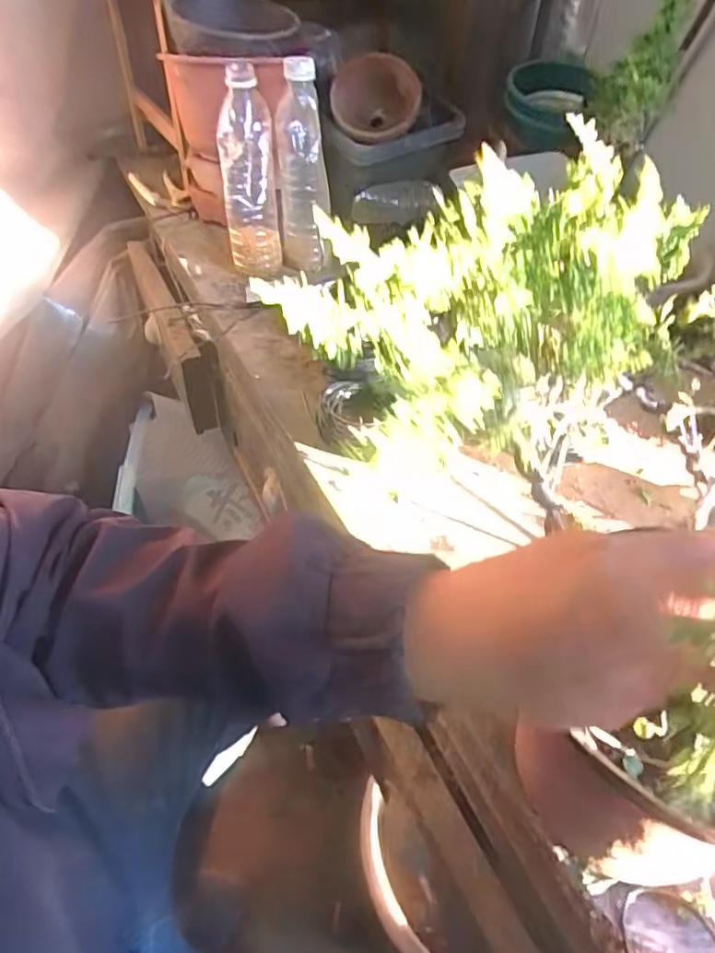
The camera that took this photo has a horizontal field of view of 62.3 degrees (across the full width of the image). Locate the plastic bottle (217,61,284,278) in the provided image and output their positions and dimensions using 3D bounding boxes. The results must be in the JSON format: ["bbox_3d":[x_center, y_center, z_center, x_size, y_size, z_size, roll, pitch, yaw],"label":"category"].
[{"bbox_3d":[-0.112,-0.308,0.612,0.055,0.196,0.055,-6,47,-9],"label":"plastic bottle"}]

